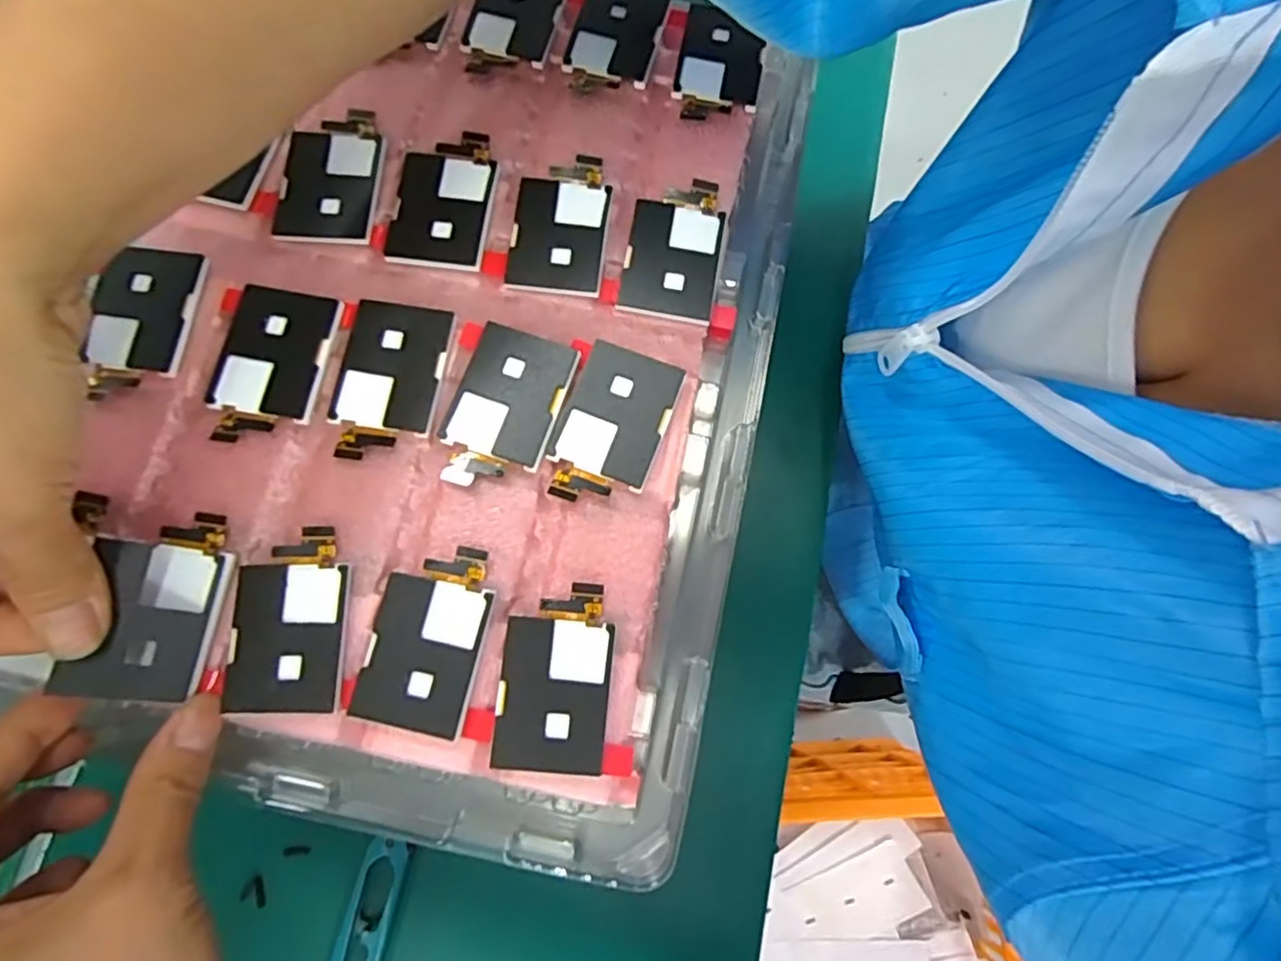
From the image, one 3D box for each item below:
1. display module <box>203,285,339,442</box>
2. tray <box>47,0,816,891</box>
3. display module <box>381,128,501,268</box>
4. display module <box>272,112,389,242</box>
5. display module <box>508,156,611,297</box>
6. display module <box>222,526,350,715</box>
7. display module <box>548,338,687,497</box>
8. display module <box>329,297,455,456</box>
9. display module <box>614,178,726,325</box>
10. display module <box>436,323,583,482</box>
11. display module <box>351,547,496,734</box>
[{"bbox_3d":[-0.129,-0.040,0.231,0.035,0.006,0.055,9,75,1],"label":"display module"},{"bbox_3d":[-0.066,-0.049,0.245,0.220,0.032,0.317,13,74,3],"label":"tray"},{"bbox_3d":[-0.075,-0.107,0.251,0.037,0.005,0.058,7,75,1],"label":"display module"},{"bbox_3d":[-0.116,-0.116,0.251,0.033,0.004,0.055,5,78,-8],"label":"display module"},{"bbox_3d":[-0.030,-0.097,0.250,0.034,0.005,0.057,6,75,1],"label":"display module"},{"bbox_3d":[-0.112,0.044,0.210,0.035,0.004,0.057,0,75,-1],"label":"display module"},{"bbox_3d":[-0.010,-0.019,0.231,0.036,0.006,0.056,19,75,4],"label":"display module"},{"bbox_3d":[-0.088,-0.035,0.231,0.037,0.005,0.055,4,75,0],"label":"display module"},{"bbox_3d":[0.013,-0.088,0.249,0.035,0.004,0.057,10,75,2],"label":"display module"},{"bbox_3d":[-0.048,-0.025,0.230,0.037,0.004,0.057,15,75,3],"label":"display module"},{"bbox_3d":[-0.068,0.049,0.211,0.034,0.004,0.056,12,75,2],"label":"display module"}]

